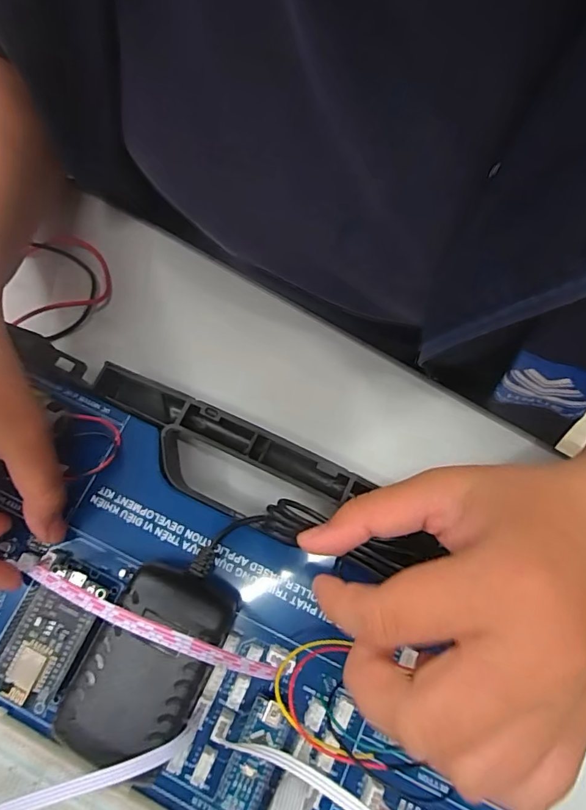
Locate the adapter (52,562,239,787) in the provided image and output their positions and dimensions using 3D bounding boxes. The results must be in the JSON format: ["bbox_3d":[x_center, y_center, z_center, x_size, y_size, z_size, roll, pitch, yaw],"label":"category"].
[{"bbox_3d":[-0.061,0.110,0.206,0.049,0.033,0.075,24,76,7],"label":"adapter"}]

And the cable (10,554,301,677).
[{"bbox_3d":[-0.056,0.079,0.177,0.114,0.019,0.010,18,76,9],"label":"cable"}]

